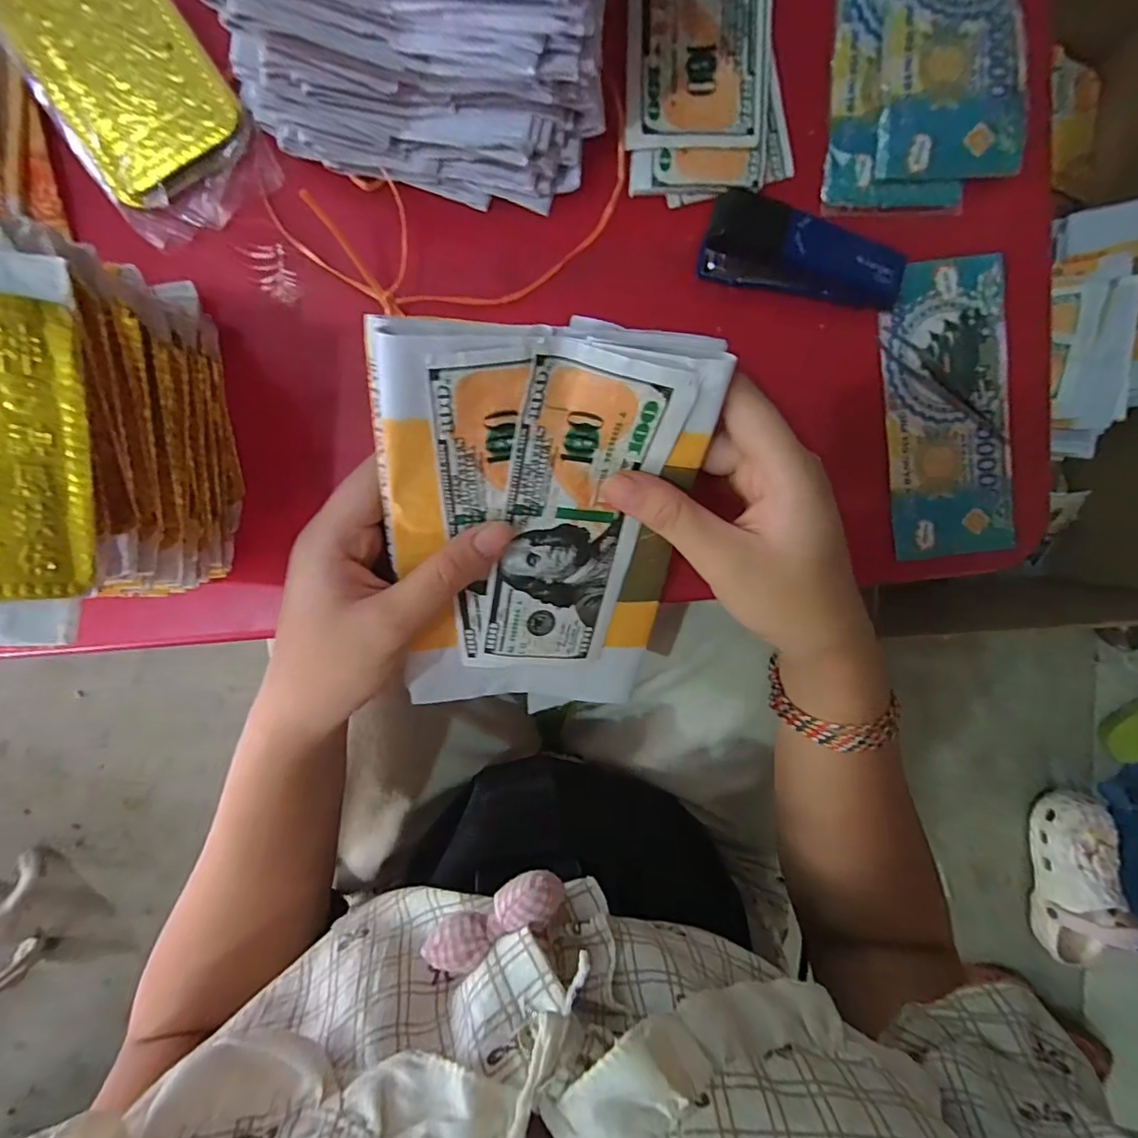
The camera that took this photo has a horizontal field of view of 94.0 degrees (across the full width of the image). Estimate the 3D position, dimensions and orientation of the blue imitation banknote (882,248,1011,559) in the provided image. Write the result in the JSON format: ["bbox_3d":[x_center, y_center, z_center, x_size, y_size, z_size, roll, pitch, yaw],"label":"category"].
[{"bbox_3d":[0.190,-0.079,0.264,0.060,0.004,0.143,-6,95,-1],"label":"blue imitation banknote"}]

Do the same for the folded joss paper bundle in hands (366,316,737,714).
[{"bbox_3d":[-0.014,-0.002,0.236,0.121,0.013,0.197,0,127,-13],"label":"folded joss paper bundle in hands"}]

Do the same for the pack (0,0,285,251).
[{"bbox_3d":[-0.197,-0.218,0.239,0.075,0.017,0.123,-32,95,1],"label":"pack"}]

